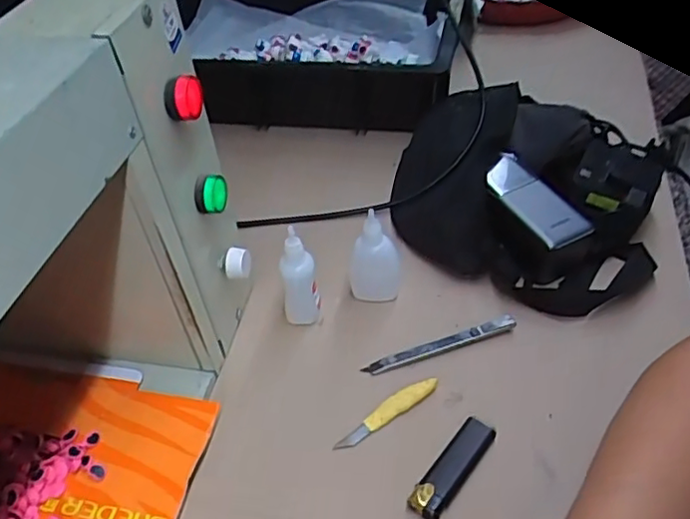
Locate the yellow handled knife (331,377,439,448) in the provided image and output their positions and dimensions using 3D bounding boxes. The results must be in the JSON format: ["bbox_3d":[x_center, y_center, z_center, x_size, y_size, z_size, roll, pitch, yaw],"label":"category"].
[{"bbox_3d":[0.032,0.114,0.462,0.090,0.010,0.013,-28,48,-21],"label":"yellow handled knife"}]

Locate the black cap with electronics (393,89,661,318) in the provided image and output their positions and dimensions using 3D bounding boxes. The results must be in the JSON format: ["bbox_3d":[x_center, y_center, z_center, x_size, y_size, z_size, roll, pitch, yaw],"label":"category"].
[{"bbox_3d":[0.171,-0.076,0.610,0.243,0.059,0.270,12,47,19],"label":"black cap with electronics"}]

